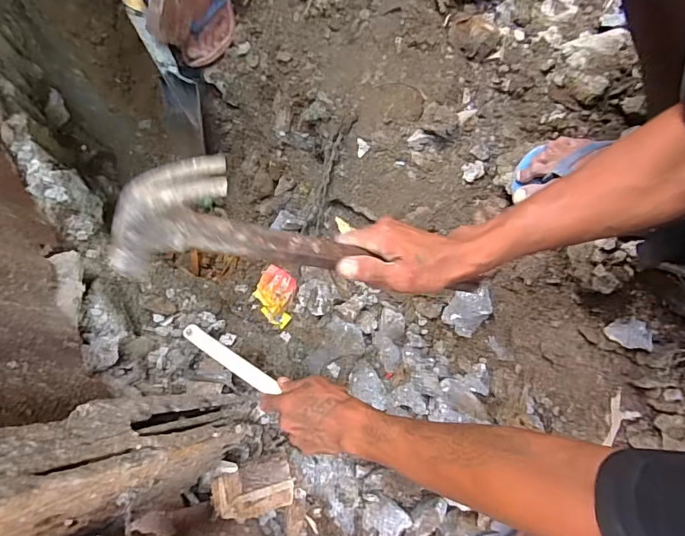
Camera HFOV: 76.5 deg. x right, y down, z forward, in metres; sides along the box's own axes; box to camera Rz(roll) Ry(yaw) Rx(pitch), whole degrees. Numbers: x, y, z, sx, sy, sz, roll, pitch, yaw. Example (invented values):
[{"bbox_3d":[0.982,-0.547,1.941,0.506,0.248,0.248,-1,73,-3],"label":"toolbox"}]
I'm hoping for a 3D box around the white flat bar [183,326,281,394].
[{"bbox_3d":[-0.147,0.117,0.562,0.150,0.010,0.022,27,66,21],"label":"white flat bar"}]

